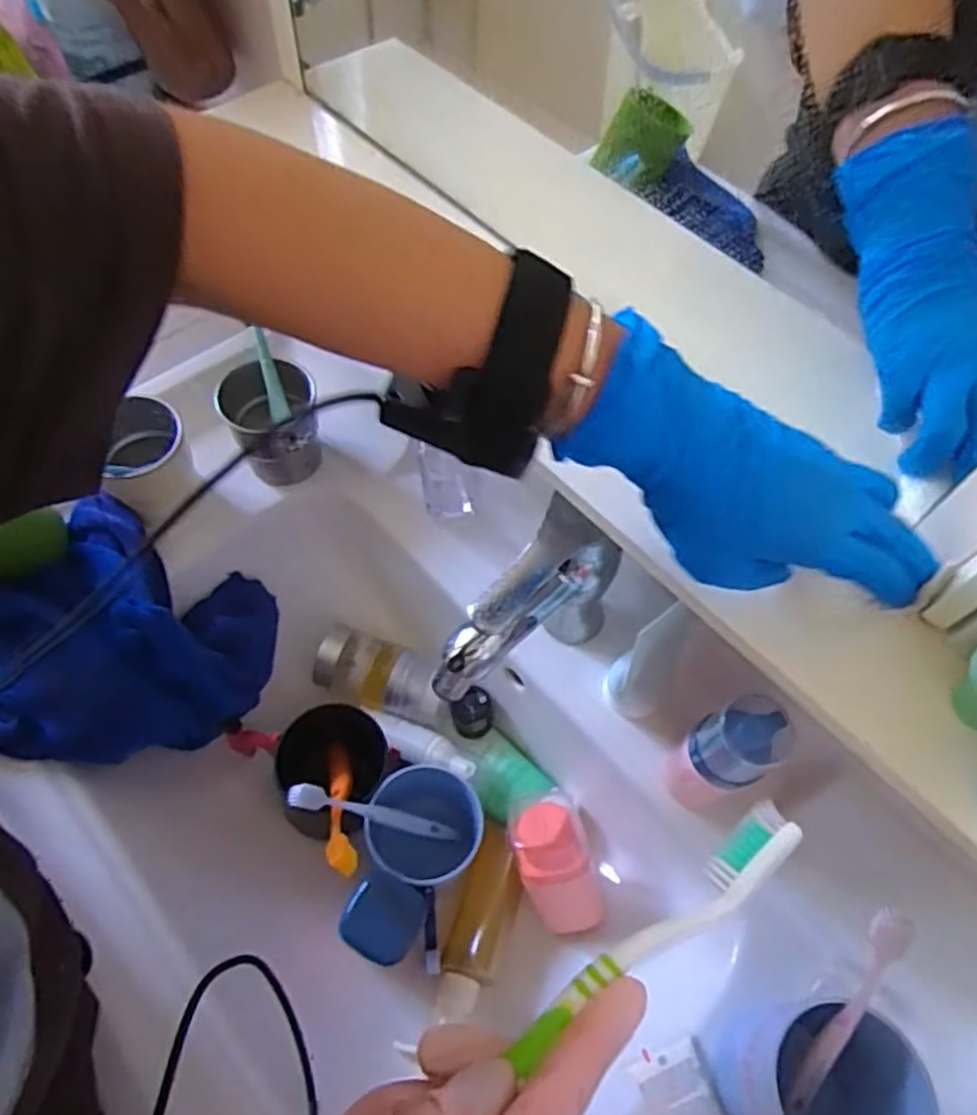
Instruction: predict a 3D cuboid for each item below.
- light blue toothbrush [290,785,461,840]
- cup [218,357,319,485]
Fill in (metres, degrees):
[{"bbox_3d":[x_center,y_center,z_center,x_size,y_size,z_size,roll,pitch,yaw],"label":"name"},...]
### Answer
[{"bbox_3d":[-0.080,0.194,0.544,0.016,0.166,0.015,-17,55,31],"label":"light blue toothbrush"},{"bbox_3d":[-0.178,-0.112,0.608,0.072,0.086,0.070,1,61,-2],"label":"cup"}]

